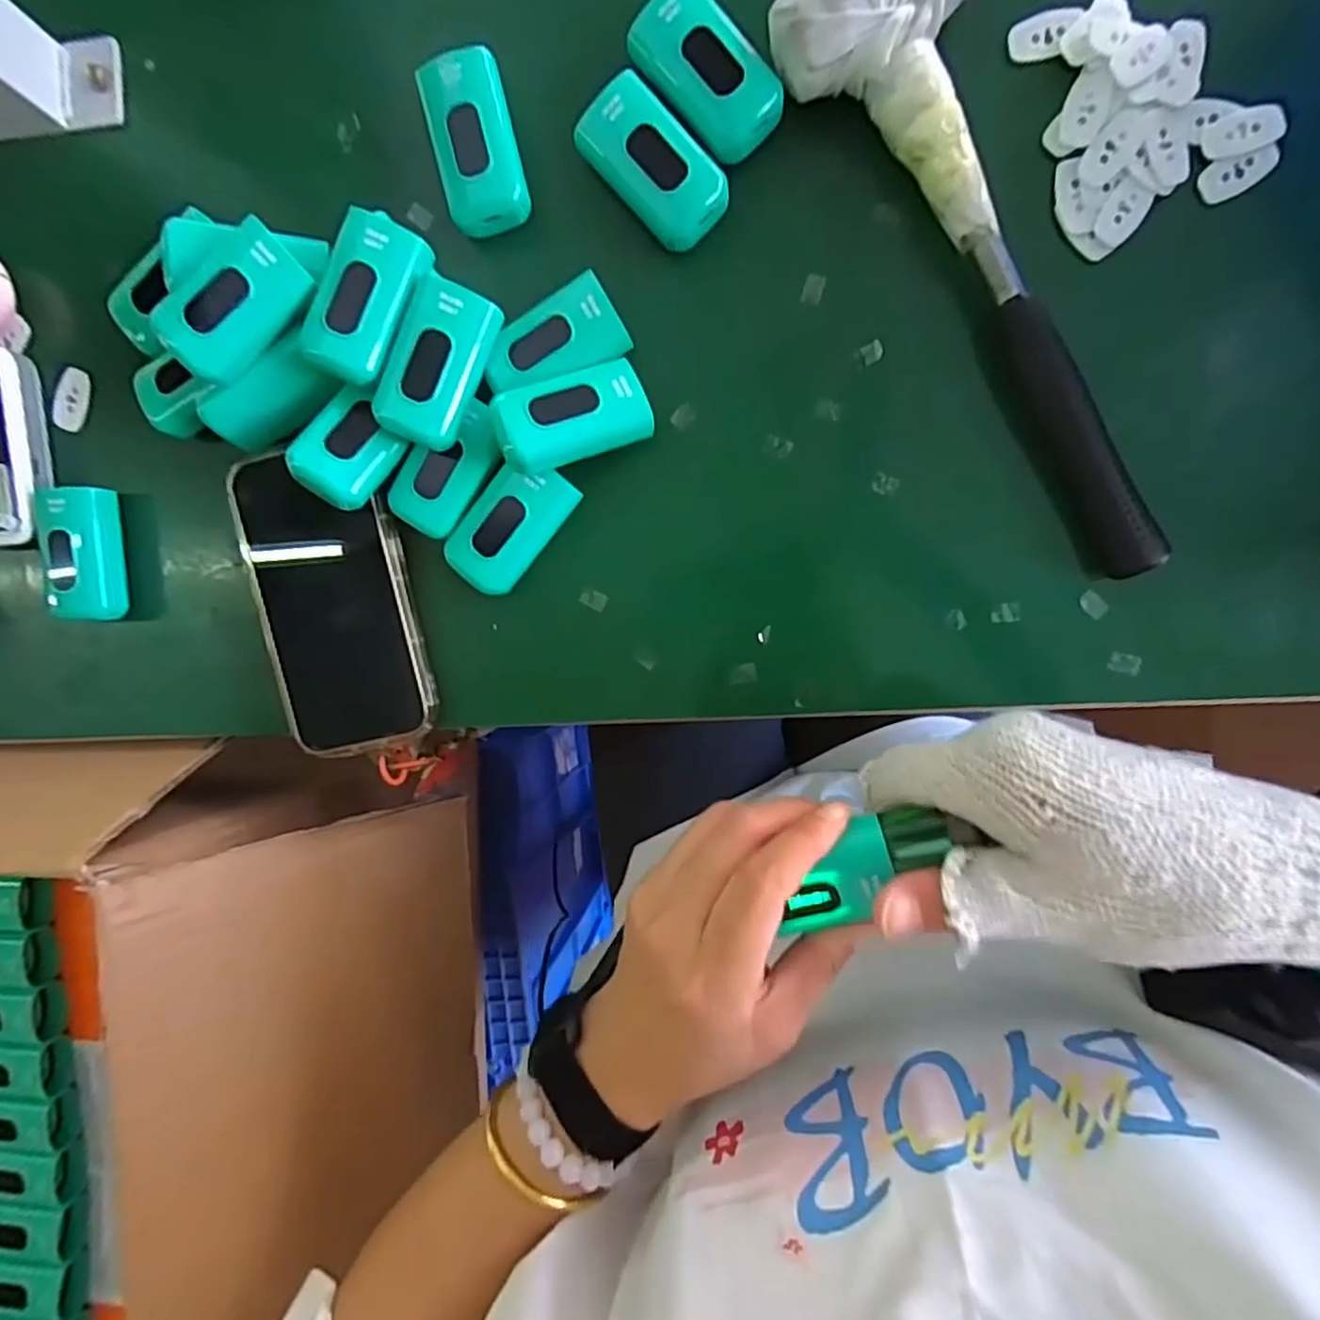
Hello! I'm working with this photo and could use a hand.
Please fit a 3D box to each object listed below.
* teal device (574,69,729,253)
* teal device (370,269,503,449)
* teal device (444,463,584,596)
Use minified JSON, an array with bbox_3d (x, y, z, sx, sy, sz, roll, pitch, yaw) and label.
[{"bbox_3d":[-0.003,-0.213,0.289,0.037,0.015,0.068,-43,88,6],"label":"teal device"},{"bbox_3d":[-0.096,-0.127,0.293,0.034,0.026,0.067,23,95,4],"label":"teal device"},{"bbox_3d":[-0.070,-0.062,0.313,0.035,0.017,0.065,40,96,3],"label":"teal device"}]

